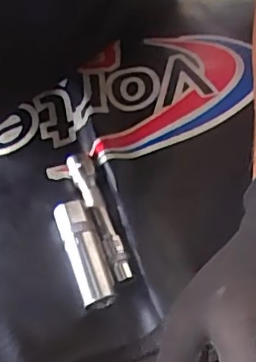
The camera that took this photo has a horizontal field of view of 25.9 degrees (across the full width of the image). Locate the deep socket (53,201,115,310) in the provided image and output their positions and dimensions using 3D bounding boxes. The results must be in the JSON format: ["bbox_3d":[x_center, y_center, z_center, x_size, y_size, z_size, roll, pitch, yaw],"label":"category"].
[{"bbox_3d":[-0.028,0.046,0.344,0.019,0.019,0.066,-17,68,-10],"label":"deep socket"}]

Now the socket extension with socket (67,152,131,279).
[{"bbox_3d":[-0.018,0.023,0.362,0.016,0.016,0.091,-19,69,-11],"label":"socket extension with socket"}]

